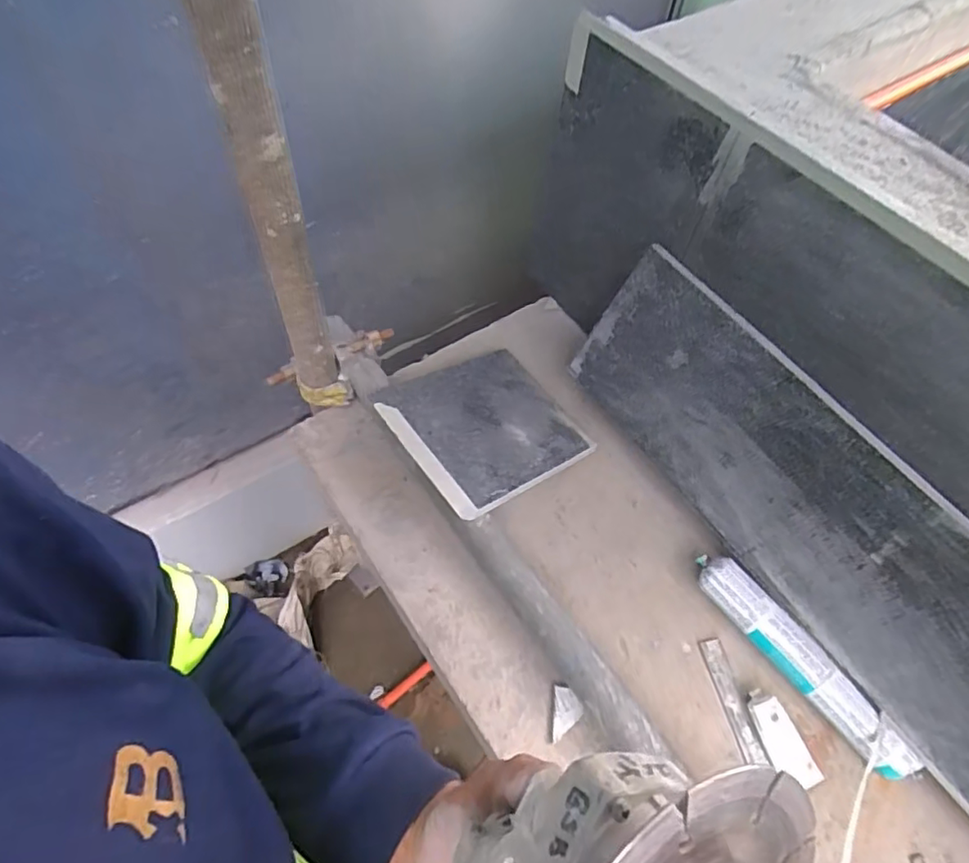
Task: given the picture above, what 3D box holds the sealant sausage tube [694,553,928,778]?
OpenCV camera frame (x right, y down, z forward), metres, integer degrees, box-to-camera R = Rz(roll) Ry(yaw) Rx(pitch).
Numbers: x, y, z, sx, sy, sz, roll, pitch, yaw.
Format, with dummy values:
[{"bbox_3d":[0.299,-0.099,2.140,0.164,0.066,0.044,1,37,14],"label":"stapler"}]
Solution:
[{"bbox_3d":[0.342,0.251,0.633,0.047,0.046,0.270,-32,65,-20],"label":"sealant sausage tube"}]

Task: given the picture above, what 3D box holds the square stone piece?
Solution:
[{"bbox_3d":[0.000,-0.012,0.743,0.222,0.017,0.204,-24,61,-34],"label":"square stone piece"}]

